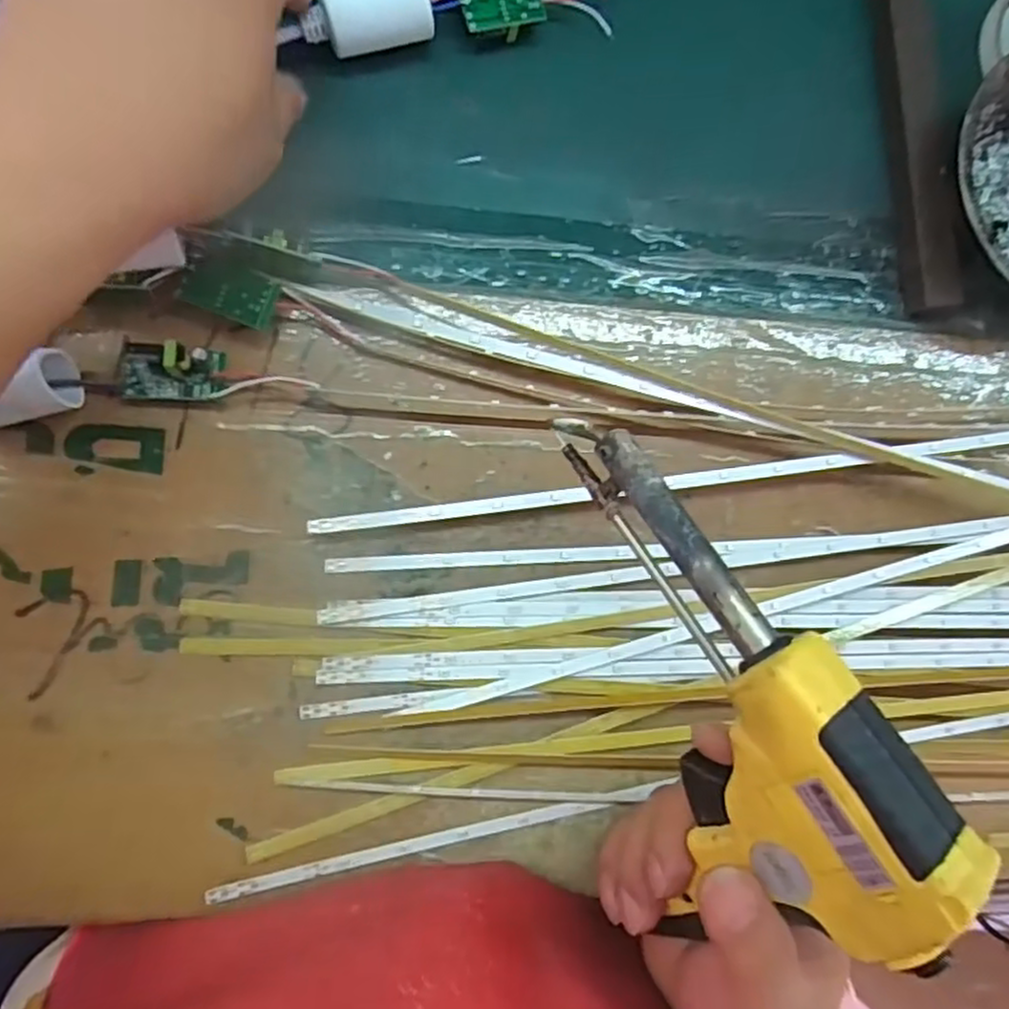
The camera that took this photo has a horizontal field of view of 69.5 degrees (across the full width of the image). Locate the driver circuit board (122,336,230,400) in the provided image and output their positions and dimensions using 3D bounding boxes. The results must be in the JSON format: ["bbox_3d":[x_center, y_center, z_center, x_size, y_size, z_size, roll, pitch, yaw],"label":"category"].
[{"bbox_3d":[-0.131,-0.053,0.290,0.037,0.018,0.021,0,88,-9],"label":"driver circuit board"}]

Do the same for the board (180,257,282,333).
[{"bbox_3d":[-0.110,-0.086,0.295,0.035,0.010,0.021,21,92,-2],"label":"board"}]

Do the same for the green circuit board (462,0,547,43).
[{"bbox_3d":[0.000,-0.219,0.321,0.037,0.008,0.020,-19,91,-9],"label":"green circuit board"}]

